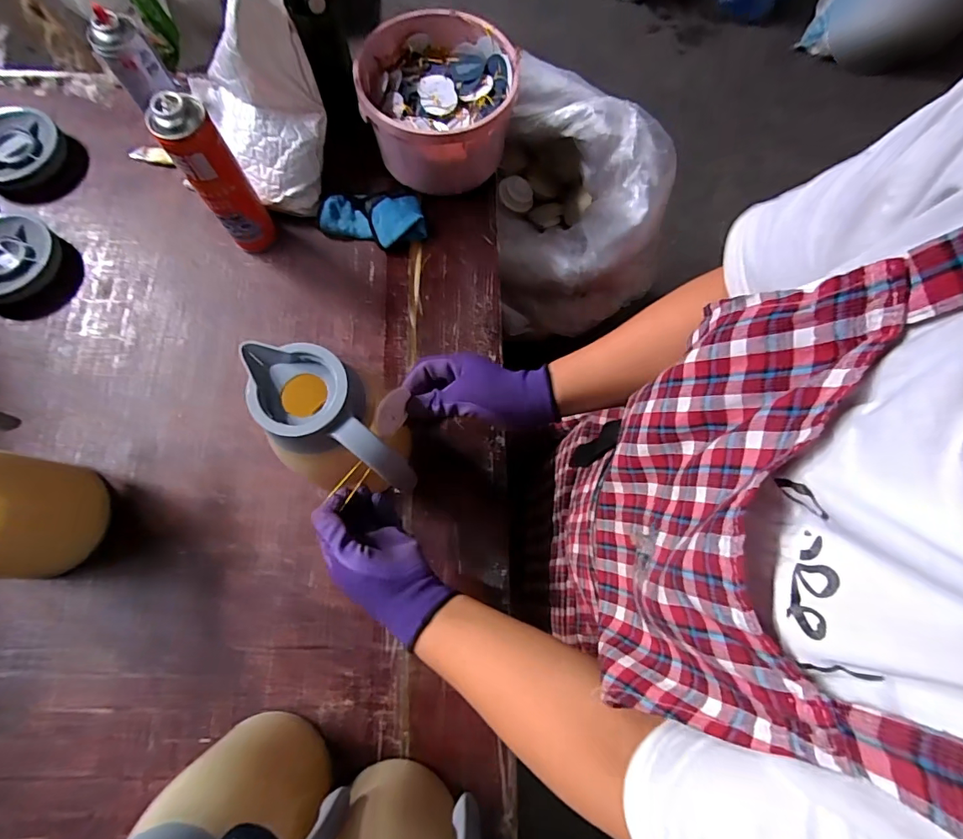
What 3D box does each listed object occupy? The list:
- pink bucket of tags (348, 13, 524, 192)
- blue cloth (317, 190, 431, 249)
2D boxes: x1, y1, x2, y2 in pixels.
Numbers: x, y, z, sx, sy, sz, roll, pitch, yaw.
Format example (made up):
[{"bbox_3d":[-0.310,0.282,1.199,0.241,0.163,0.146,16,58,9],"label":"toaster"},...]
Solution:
[{"bbox_3d":[-0.064,-0.469,0.699,0.210,0.120,0.227,0,74,-1],"label":"pink bucket of tags"},{"bbox_3d":[-0.166,-0.309,0.714,0.165,0.029,0.094,11,73,3],"label":"blue cloth"}]

